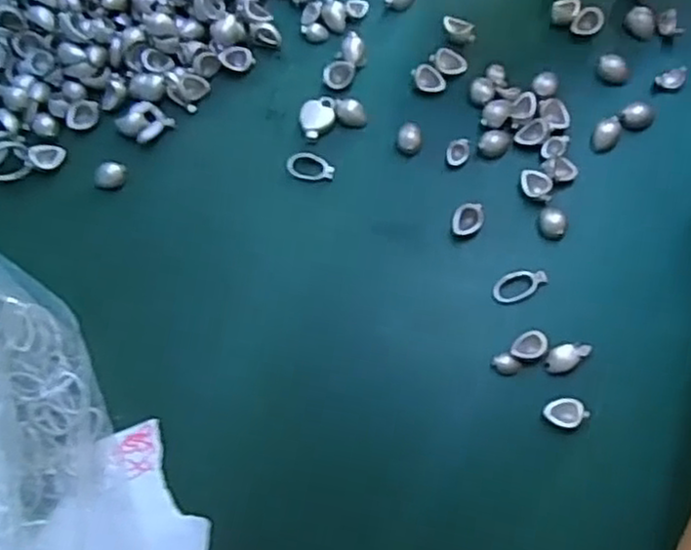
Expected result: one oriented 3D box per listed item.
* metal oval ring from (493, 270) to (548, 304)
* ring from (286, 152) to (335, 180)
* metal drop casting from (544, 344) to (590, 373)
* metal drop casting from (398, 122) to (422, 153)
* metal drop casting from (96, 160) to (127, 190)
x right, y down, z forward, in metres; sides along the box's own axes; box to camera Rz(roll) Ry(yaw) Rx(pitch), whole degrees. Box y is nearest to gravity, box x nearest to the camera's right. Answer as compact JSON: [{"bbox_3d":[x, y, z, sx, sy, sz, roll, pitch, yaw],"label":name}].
[{"bbox_3d":[0.064,0.004,0.252,0.020,0.004,0.010,-16,76,-2],"label":"metal oval ring"},{"bbox_3d":[-0.013,-0.043,0.267,0.018,0.004,0.010,6,76,3],"label":"ring"},{"bbox_3d":[0.078,0.029,0.243,0.017,0.004,0.008,-28,76,9],"label":"metal drop casting"},{"bbox_3d":[0.025,-0.053,0.267,0.009,0.005,0.012,7,76,4],"label":"metal drop casting"},{"bbox_3d":[-0.092,-0.039,0.269,0.013,0.004,0.011,-10,75,-1],"label":"metal drop casting"}]

